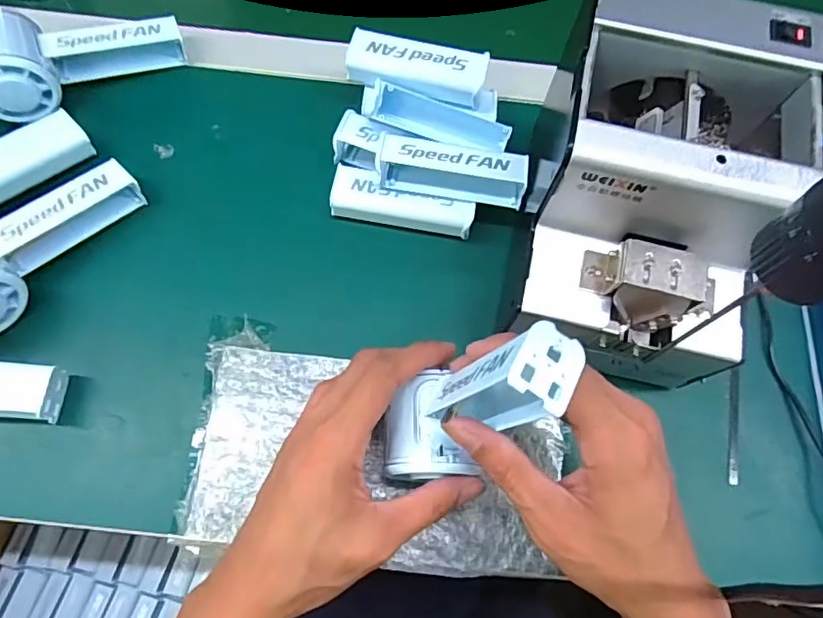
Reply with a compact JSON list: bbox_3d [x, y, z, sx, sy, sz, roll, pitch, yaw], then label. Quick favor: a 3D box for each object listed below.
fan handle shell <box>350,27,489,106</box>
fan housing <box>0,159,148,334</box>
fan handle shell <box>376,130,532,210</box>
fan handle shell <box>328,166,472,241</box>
[{"bbox_3d":[0.004,-0.176,0.396,0.099,0.017,0.036,13,70,2],"label":"fan handle shell"},{"bbox_3d":[-0.258,-0.052,0.353,0.065,0.052,0.147,35,72,10],"label":"fan housing"},{"bbox_3d":[0.027,-0.096,0.372,0.099,0.028,0.028,10,70,1],"label":"fan handle shell"},{"bbox_3d":[-0.006,-0.077,0.387,0.100,0.014,0.034,11,70,2],"label":"fan handle shell"}]

